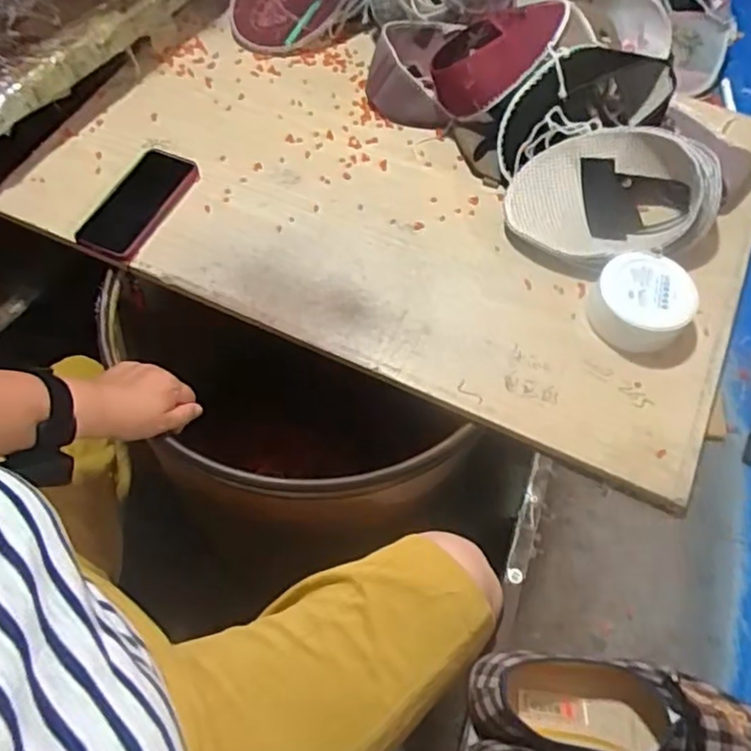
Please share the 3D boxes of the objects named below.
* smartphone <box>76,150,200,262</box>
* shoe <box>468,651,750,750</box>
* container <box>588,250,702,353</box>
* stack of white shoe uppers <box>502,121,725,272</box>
[{"bbox_3d":[-0.292,-0.213,0.775,0.089,0.012,0.159,23,61,11],"label":"smartphone"},{"bbox_3d":[0.192,0.267,0.506,0.238,0.079,0.082,10,60,4],"label":"shoe"},{"bbox_3d":[0.287,-0.079,0.687,0.103,0.059,0.092,26,62,13],"label":"container"},{"bbox_3d":[0.271,-0.201,0.732,0.228,0.087,0.161,-11,60,-8],"label":"stack of white shoe uppers"}]

